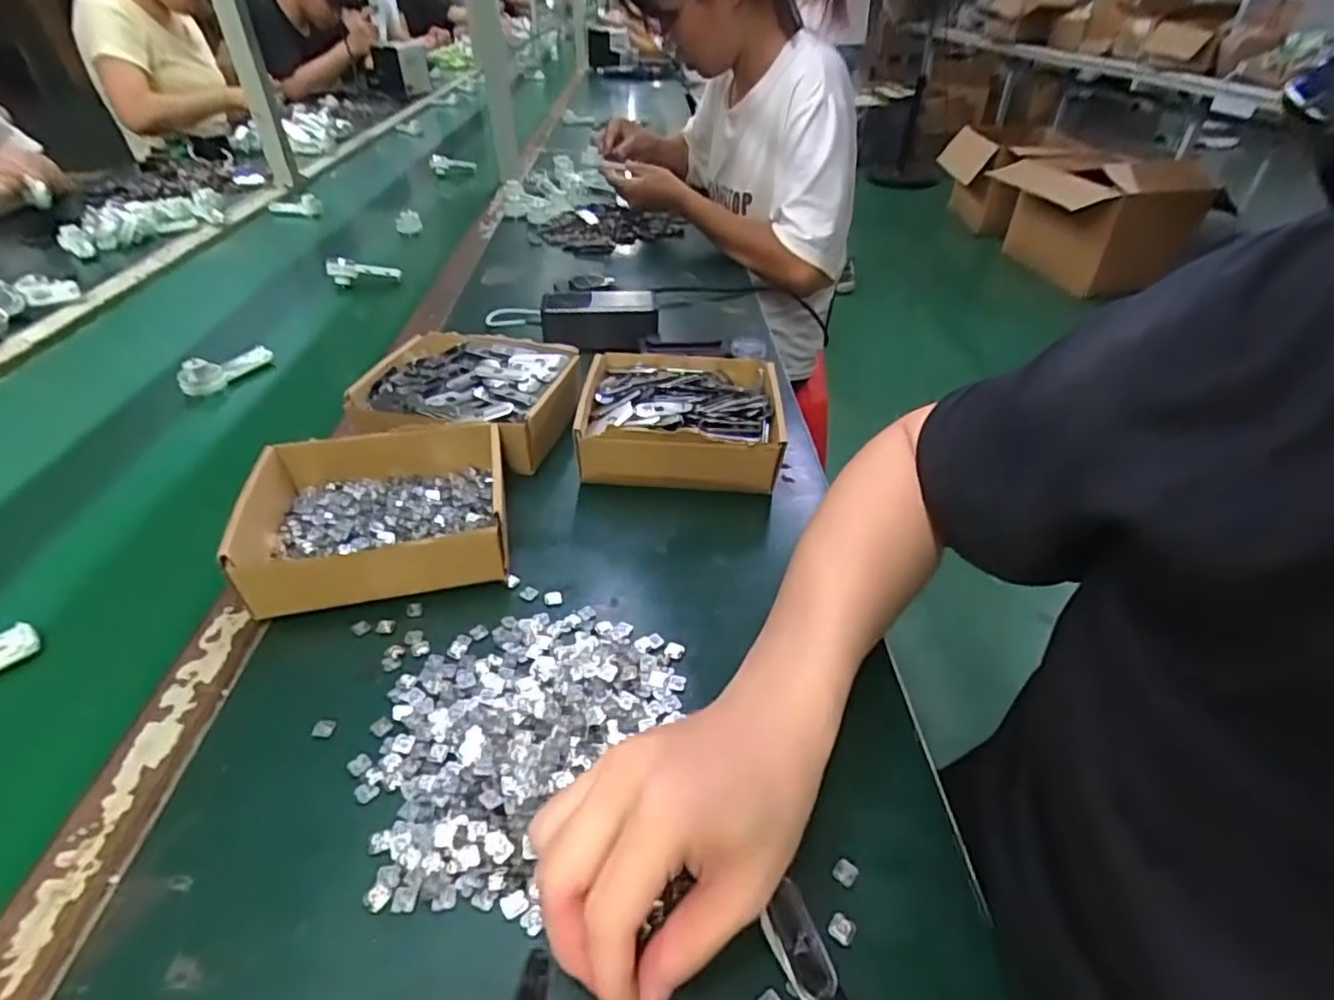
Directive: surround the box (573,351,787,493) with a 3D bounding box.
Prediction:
[{"bbox_3d":[0.012,-0.072,0.576,0.172,0.056,0.154,2,39,1],"label":"box"}]

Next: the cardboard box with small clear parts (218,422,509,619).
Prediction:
[{"bbox_3d":[-0.205,0.009,0.467,0.172,0.055,0.147,-9,40,-12],"label":"cardboard box with small clear parts"}]

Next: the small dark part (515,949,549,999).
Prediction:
[{"bbox_3d":[-0.056,0.202,0.269,0.011,0.006,0.027,5,26,5],"label":"small dark part"}]

